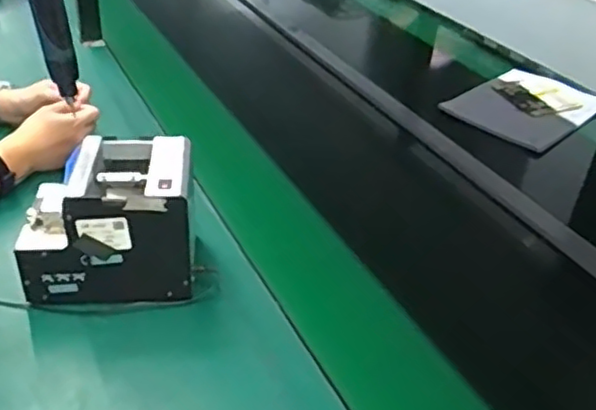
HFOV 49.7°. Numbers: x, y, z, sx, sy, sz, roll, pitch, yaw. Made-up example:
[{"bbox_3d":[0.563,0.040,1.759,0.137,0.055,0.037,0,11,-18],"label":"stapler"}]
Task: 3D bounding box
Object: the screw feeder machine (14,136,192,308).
[{"bbox_3d":[-0.208,0.020,0.733,0.180,0.153,0.132,2,34,-4],"label":"screw feeder machine"}]

